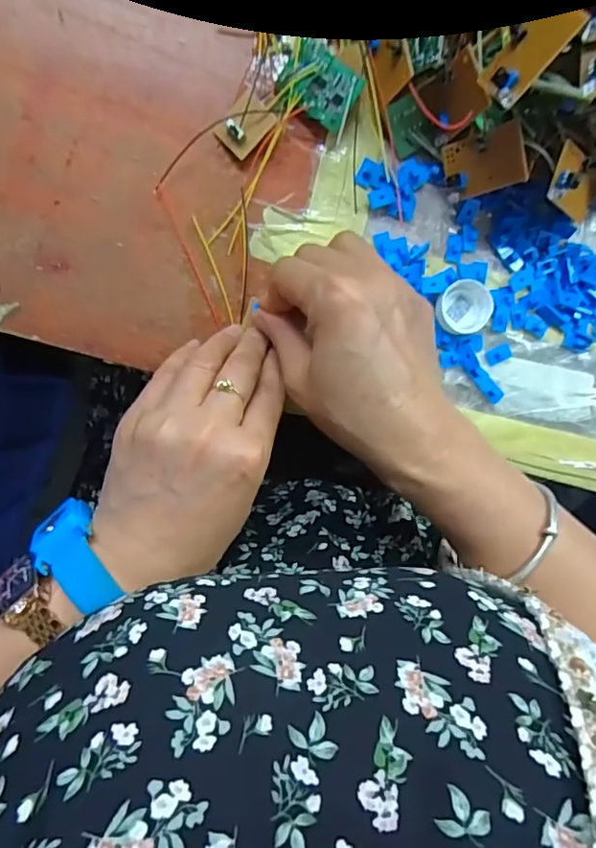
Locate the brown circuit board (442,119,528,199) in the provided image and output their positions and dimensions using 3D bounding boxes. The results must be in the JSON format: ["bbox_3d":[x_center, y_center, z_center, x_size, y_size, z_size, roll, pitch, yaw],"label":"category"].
[{"bbox_3d":[0.104,-0.146,0.309,0.007,0.043,0.033,-28,108,-51],"label":"brown circuit board"}]

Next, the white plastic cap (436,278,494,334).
[{"bbox_3d":[0.100,-0.070,0.333,0.033,0.009,0.032,0,93,-8],"label":"white plastic cap"}]

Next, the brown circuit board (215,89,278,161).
[{"bbox_3d":[-0.029,-0.168,0.311,0.023,0.011,0.031,44,86,-8],"label":"brown circuit board"}]

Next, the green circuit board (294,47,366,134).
[{"bbox_3d":[0.014,-0.188,0.310,0.040,0.006,0.030,34,110,0],"label":"green circuit board"}]

